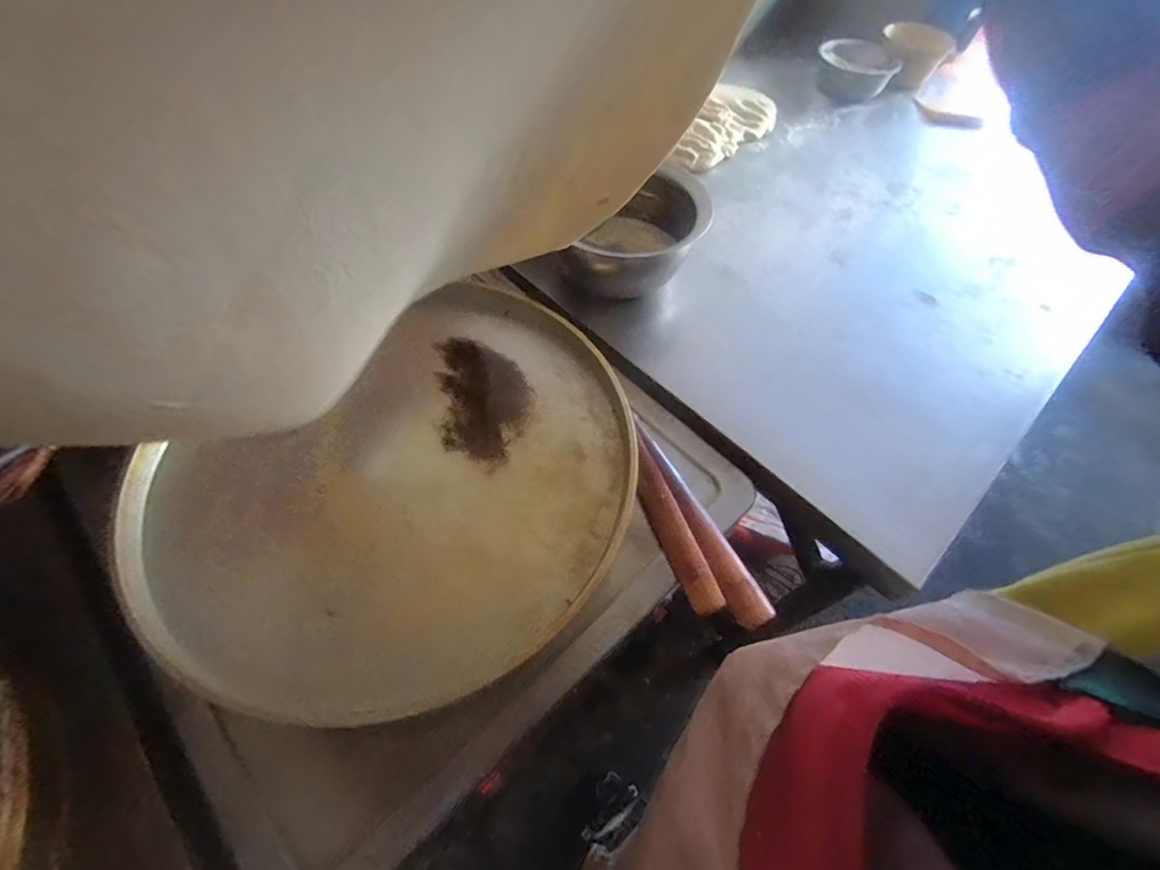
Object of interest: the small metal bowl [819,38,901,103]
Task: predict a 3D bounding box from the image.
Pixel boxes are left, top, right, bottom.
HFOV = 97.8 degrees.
[{"bbox_3d":[0.669,-0.891,1.239,0.180,0.066,0.195,1,57,-1],"label":"small metal bowl"}]

